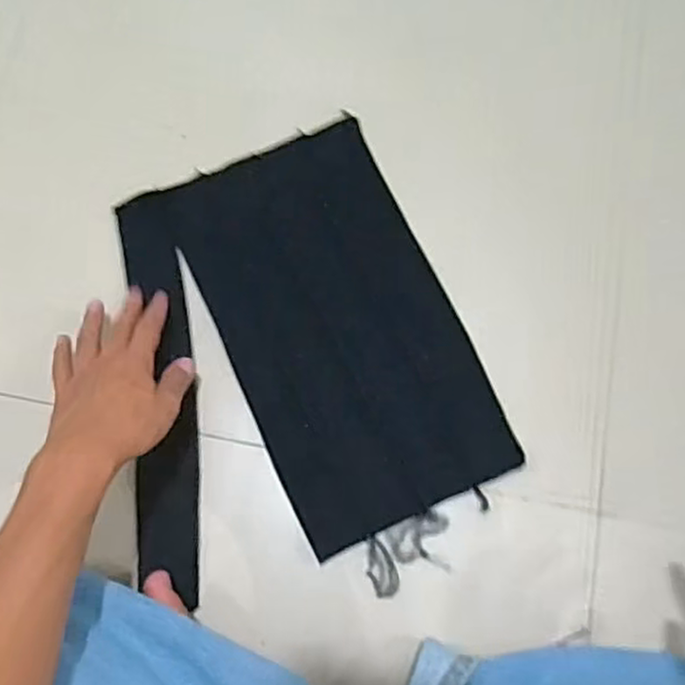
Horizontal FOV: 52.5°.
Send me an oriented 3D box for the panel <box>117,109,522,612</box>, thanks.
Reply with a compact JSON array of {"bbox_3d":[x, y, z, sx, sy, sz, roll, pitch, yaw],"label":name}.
[{"bbox_3d":[-0.054,0.000,0.587,0.293,0.011,0.344,-23,74,-6],"label":"panel"}]

